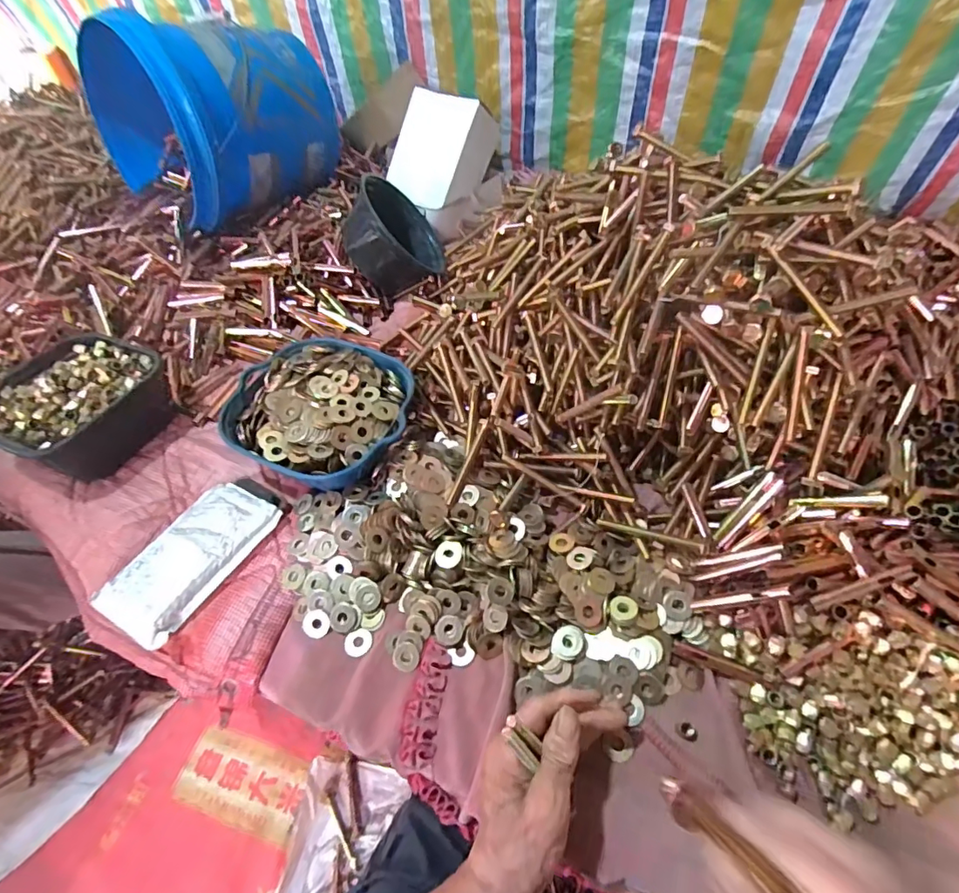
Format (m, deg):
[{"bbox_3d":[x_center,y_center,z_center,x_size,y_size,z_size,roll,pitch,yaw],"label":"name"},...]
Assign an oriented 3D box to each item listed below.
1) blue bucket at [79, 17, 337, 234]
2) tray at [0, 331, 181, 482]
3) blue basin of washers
[{"bbox_3d":[-0.407,-0.531,0.779,0.286,0.233,0.286,31,61,23],"label":"blue bucket"},{"bbox_3d":[-0.470,-0.051,0.596,0.172,0.069,0.174,21,57,17],"label":"tray"},{"bbox_3d":[-0.180,-0.050,0.575,0.193,0.058,0.205,-1,53,2],"label":"blue basin of washers"}]

